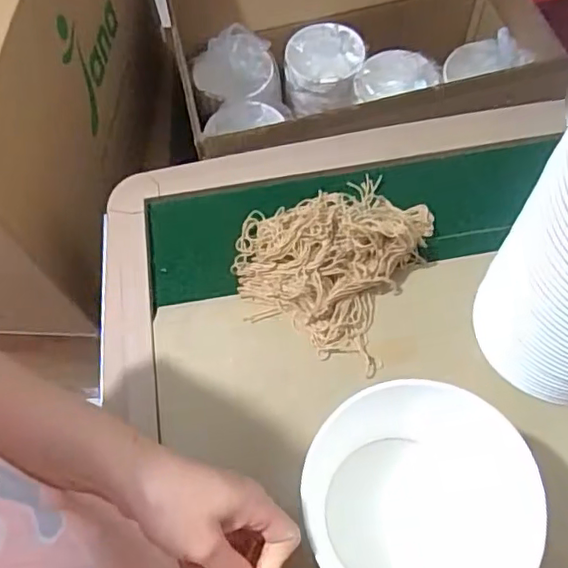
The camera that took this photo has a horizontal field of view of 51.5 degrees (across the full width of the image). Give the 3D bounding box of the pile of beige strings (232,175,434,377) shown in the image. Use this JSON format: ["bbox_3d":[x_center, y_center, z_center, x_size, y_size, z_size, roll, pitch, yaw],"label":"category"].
[{"bbox_3d":[0.050,-0.045,0.619,0.186,0.070,0.203,-1,64,2],"label":"pile of beige strings"}]

